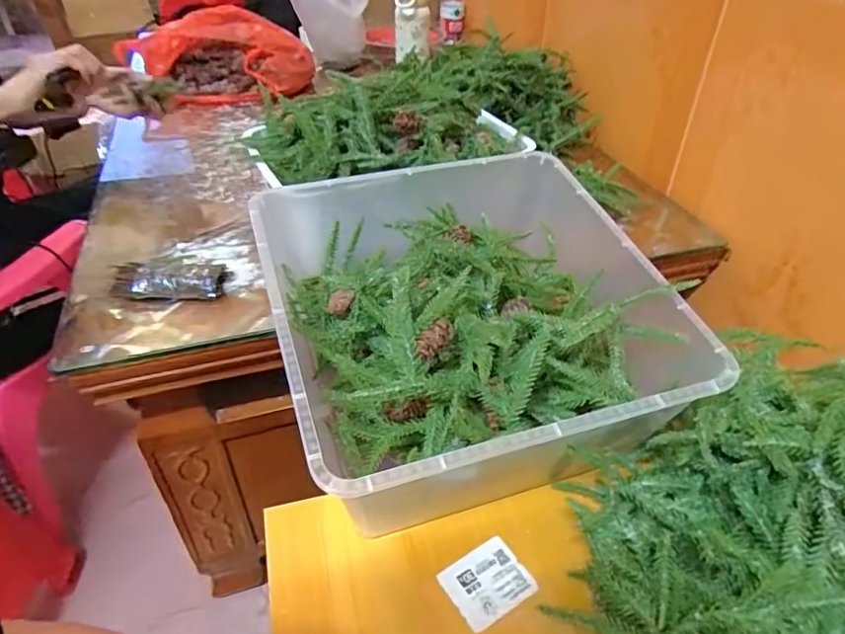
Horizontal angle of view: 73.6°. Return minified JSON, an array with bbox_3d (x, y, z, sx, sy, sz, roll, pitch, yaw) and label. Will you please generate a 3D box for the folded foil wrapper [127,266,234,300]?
[{"bbox_3d":[-0.265,-0.036,0.614,0.104,0.028,0.040,-5,39,-6],"label":"folded foil wrapper"}]

